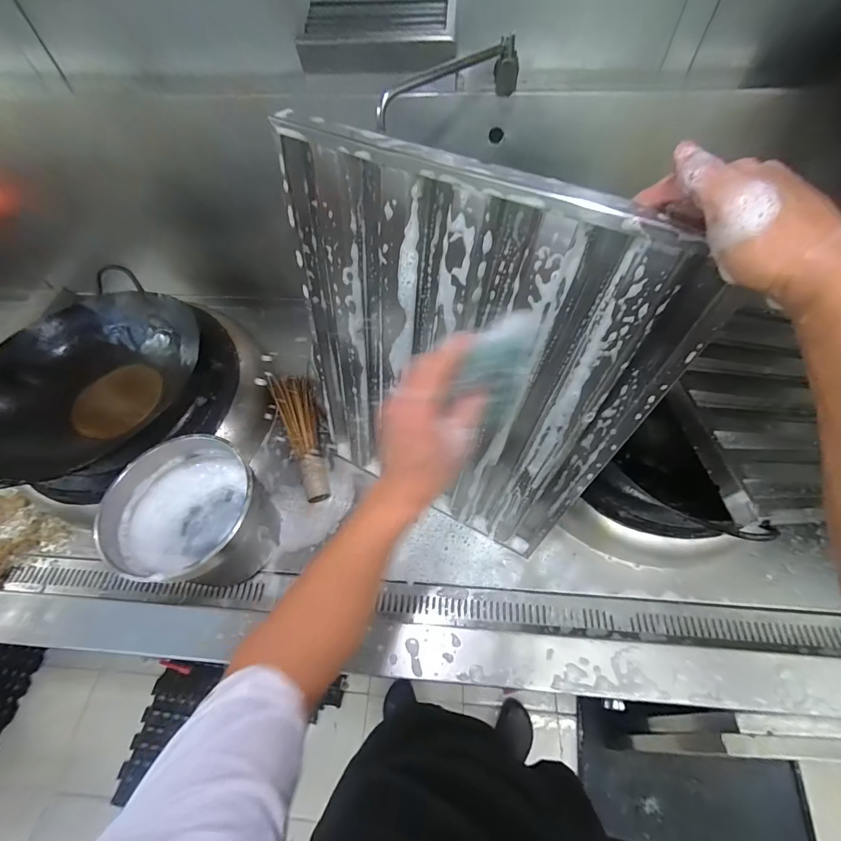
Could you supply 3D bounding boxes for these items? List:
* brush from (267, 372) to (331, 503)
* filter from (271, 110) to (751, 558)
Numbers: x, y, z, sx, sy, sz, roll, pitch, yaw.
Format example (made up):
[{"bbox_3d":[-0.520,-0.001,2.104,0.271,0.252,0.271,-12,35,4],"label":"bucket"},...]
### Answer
[{"bbox_3d":[-0.252,0.029,0.823,0.084,0.053,0.291,-17,74,-7],"label":"brush"},{"bbox_3d":[0.030,-0.034,0.560,0.453,0.595,0.033,26,54,14],"label":"filter"}]

